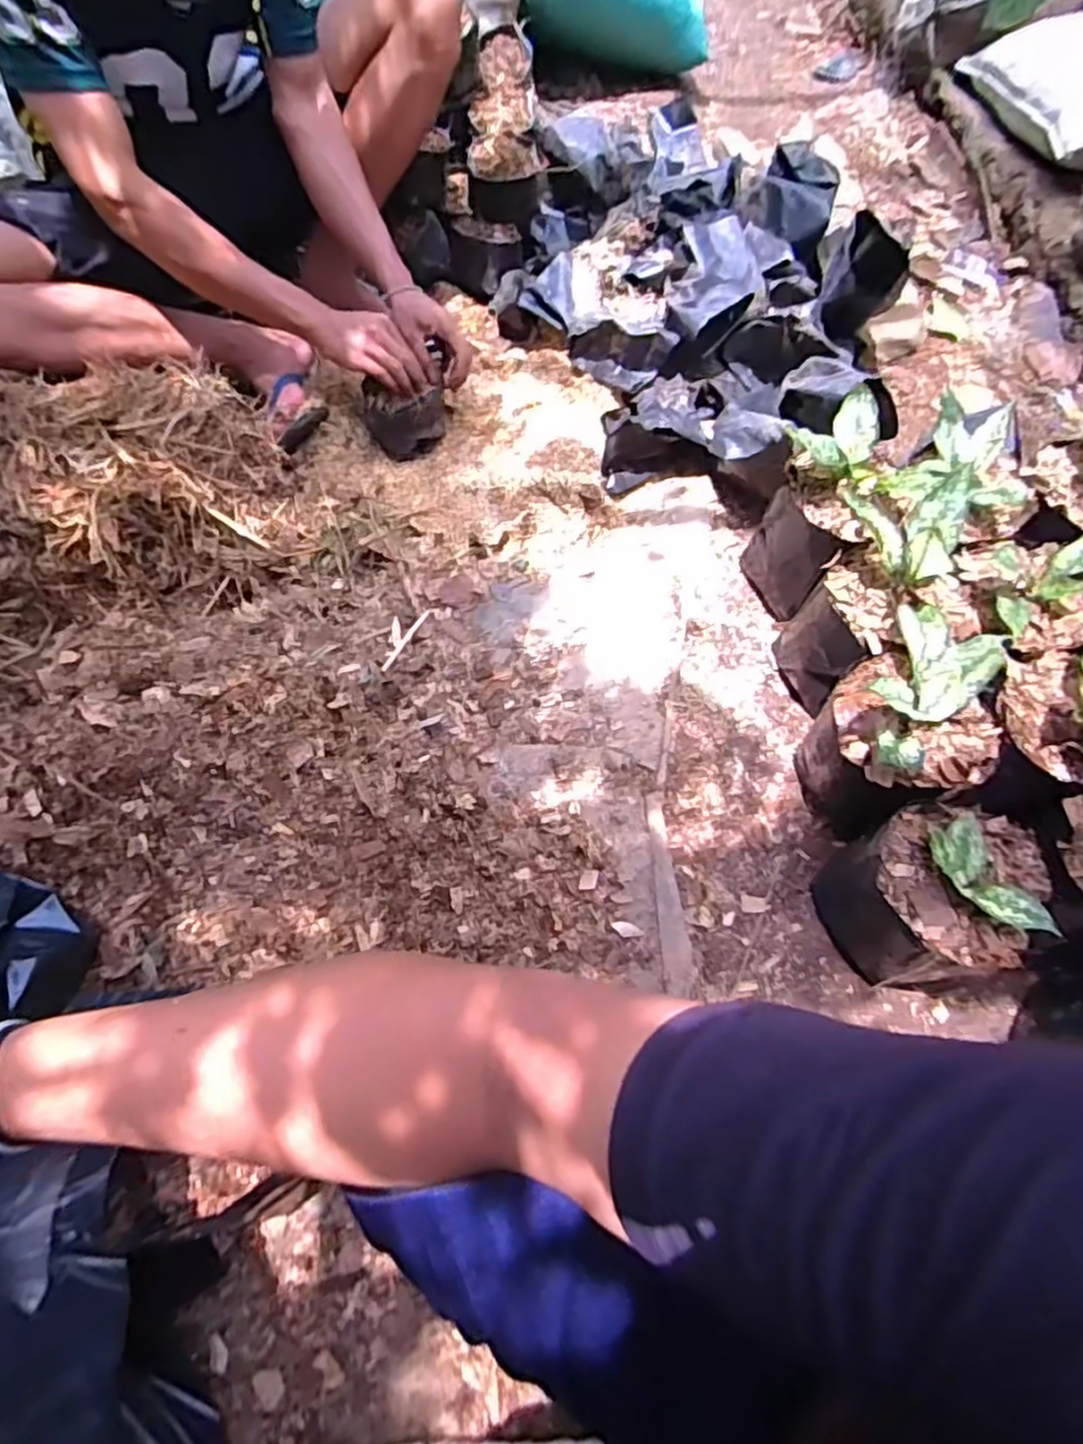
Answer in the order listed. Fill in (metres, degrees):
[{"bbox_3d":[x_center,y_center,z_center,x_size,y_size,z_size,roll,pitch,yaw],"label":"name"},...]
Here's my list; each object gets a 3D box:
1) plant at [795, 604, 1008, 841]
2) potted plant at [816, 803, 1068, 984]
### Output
[{"bbox_3d":[0.374,0.013,0.778,0.146,0.228,0.180,-20,65,-10],"label":"plant"},{"bbox_3d":[0.392,0.176,0.718,0.162,0.191,0.154,0,63,0],"label":"potted plant"}]

